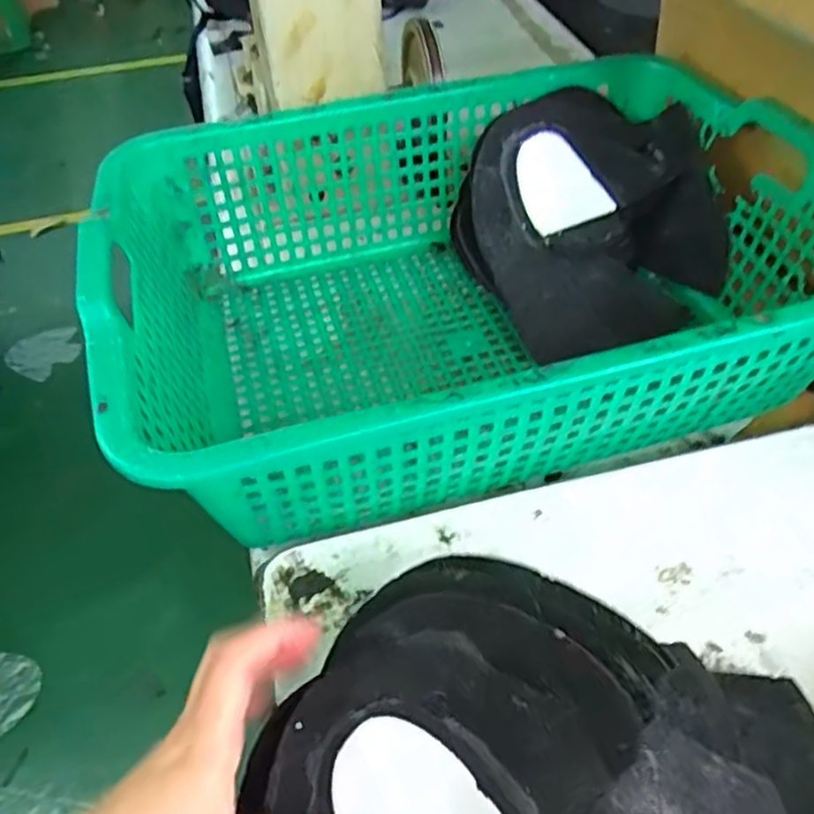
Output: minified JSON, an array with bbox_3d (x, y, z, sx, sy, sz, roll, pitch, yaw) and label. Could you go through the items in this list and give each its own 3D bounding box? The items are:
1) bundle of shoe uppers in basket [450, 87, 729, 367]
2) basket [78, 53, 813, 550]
[{"bbox_3d":[0.150,-0.162,0.590,0.197,0.111,0.185,-19,50,-14],"label":"bundle of shoe uppers in basket"},{"bbox_3d":[0.043,-0.097,0.516,0.488,0.141,0.363,-13,49,-10],"label":"basket"}]

